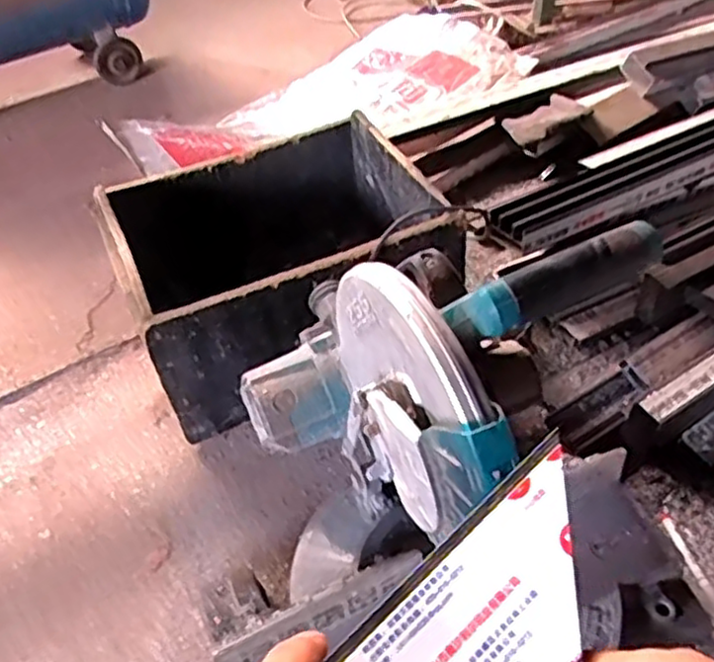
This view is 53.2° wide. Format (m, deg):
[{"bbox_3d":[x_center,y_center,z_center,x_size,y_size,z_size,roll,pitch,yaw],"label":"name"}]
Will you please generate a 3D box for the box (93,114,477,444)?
[{"bbox_3d":[-0.113,-0.096,1.043,0.410,0.244,0.338,-18,48,-14],"label":"box"}]

